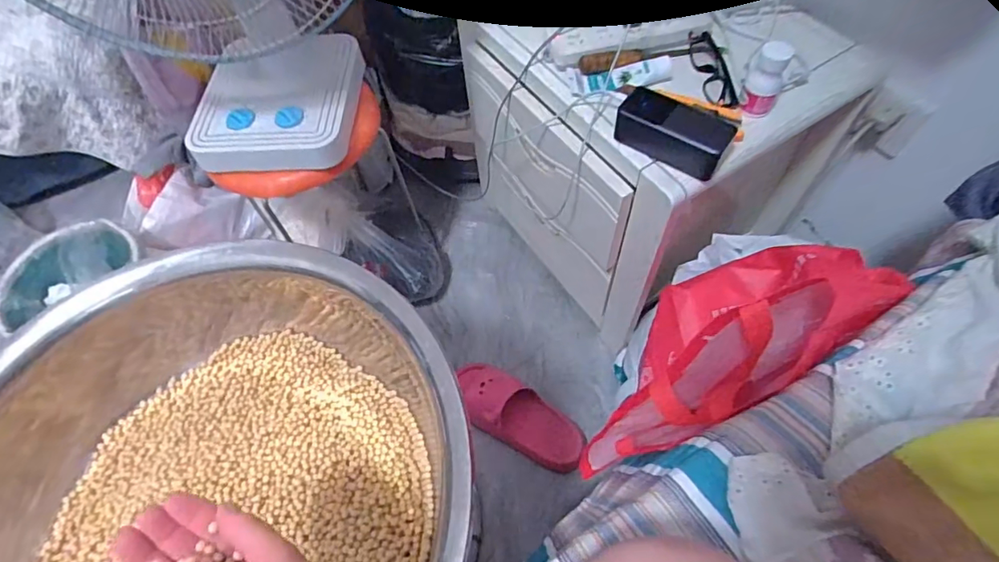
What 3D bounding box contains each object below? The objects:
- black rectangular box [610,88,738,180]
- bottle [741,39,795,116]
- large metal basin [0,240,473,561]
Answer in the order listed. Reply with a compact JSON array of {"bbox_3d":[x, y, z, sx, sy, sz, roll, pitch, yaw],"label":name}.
[{"bbox_3d":[0.208,-0.179,0.614,0.130,0.058,0.054,30,66,20],"label":"black rectangular box"},{"bbox_3d":[0.329,-0.244,0.635,0.043,0.089,0.040,20,63,15],"label":"bottle"},{"bbox_3d":[-0.242,0.178,0.446,0.448,0.120,0.402,20,63,15],"label":"large metal basin"}]

